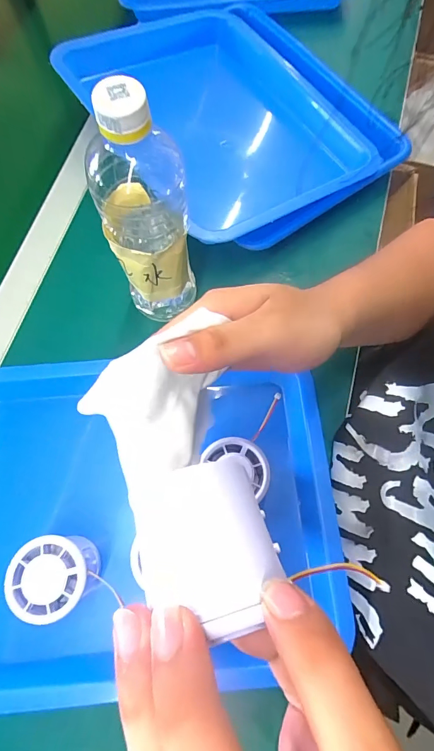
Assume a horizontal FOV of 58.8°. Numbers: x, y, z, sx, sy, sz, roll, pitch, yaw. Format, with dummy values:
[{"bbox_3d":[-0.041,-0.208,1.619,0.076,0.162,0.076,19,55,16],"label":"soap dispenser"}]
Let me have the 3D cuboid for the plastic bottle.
[{"bbox_3d":[-0.054,-0.118,0.301,0.061,0.208,0.062,-14,71,-4],"label":"plastic bottle"}]

